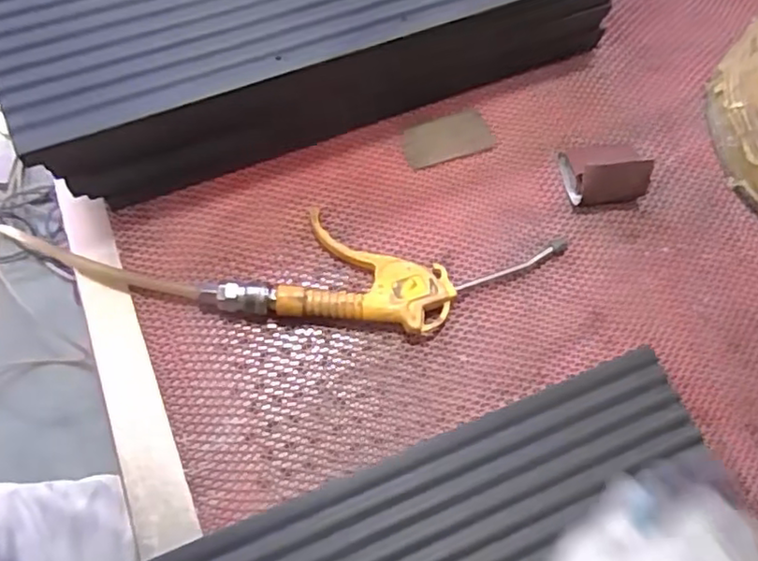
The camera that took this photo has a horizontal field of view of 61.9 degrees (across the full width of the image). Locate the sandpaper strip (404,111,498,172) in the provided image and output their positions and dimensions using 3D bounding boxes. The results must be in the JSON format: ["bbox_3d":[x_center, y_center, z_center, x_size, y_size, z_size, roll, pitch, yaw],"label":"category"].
[{"bbox_3d":[0.056,-0.115,0.518,0.076,0.004,0.039,-18,71,-13],"label":"sandpaper strip"}]

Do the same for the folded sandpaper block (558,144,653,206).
[{"bbox_3d":[0.178,-0.090,0.495,0.058,0.044,0.054,-4,69,-7],"label":"folded sandpaper block"}]

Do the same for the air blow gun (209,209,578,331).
[{"bbox_3d":[0.009,-0.003,0.465,0.263,0.032,0.085,6,69,-3],"label":"air blow gun"}]

